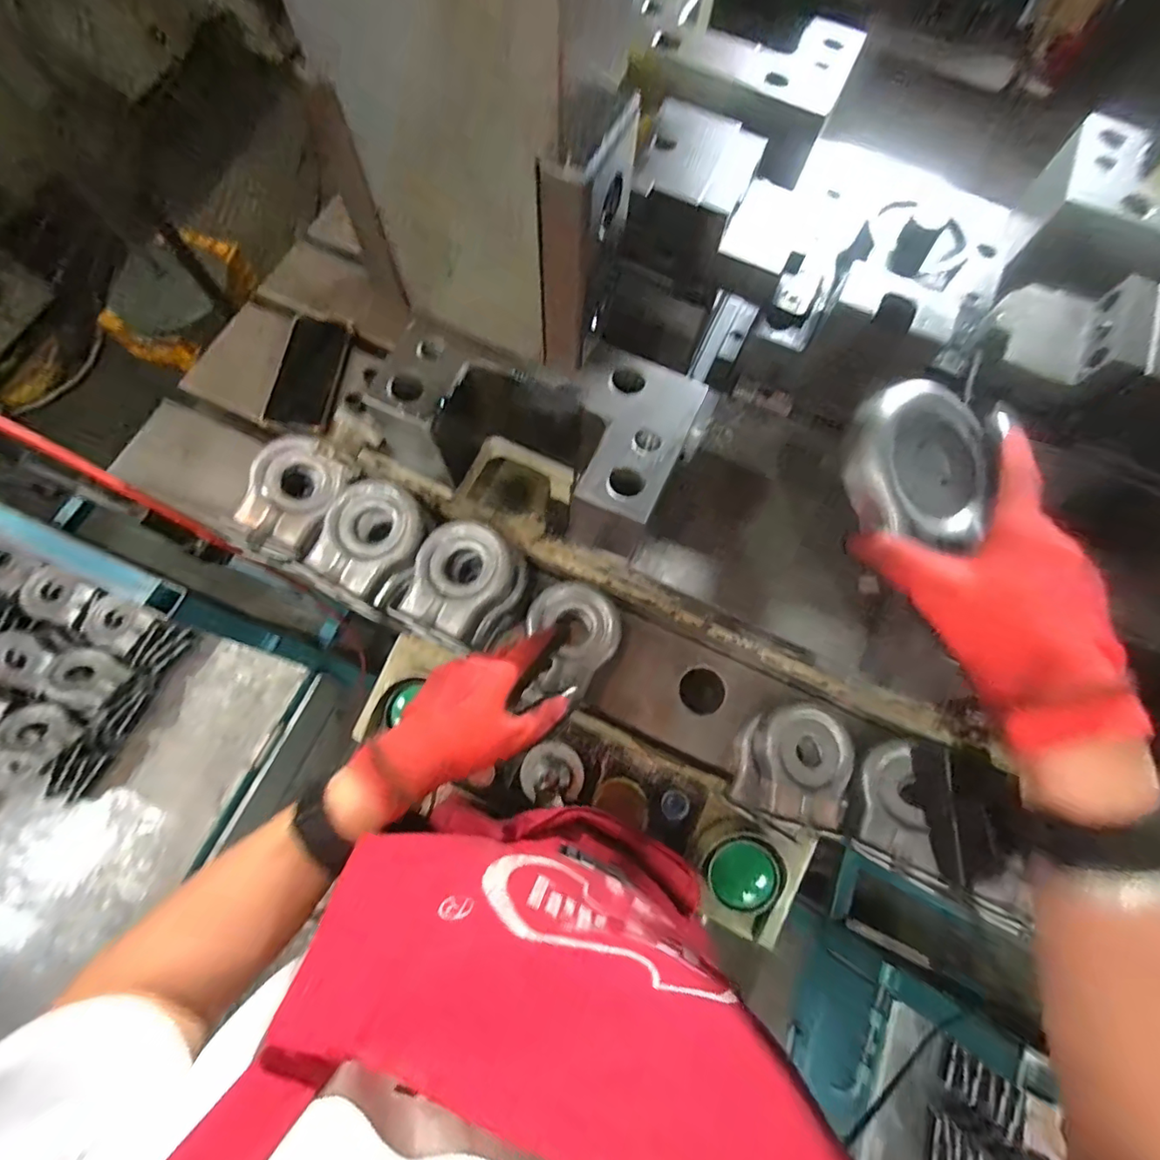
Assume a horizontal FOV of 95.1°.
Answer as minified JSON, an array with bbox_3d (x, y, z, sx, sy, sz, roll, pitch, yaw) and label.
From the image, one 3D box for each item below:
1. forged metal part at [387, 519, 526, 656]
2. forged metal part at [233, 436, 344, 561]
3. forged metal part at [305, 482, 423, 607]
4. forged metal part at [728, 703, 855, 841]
[{"bbox_3d":[-0.118,0.002,0.540,0.107,0.044,0.121,25,73,6],"label":"forged metal part"},{"bbox_3d":[-0.307,-0.088,0.572,0.097,0.050,0.129,9,72,1],"label":"forged metal part"},{"bbox_3d":[-0.219,-0.044,0.544,0.096,0.034,0.117,27,73,6],"label":"forged metal part"},{"bbox_3d":[0.219,0.186,0.535,0.113,0.027,0.122,15,72,2],"label":"forged metal part"}]

